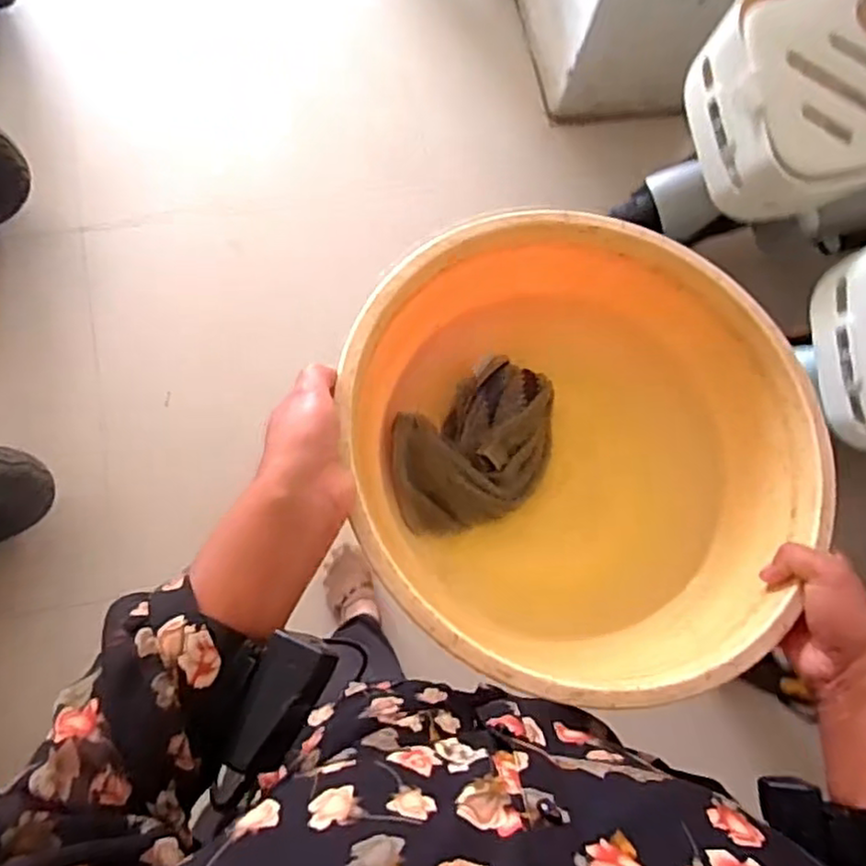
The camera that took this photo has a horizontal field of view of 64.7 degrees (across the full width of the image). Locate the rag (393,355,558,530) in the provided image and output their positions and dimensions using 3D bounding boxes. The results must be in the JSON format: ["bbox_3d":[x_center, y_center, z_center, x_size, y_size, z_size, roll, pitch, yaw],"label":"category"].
[{"bbox_3d":[0.038,0.011,0.575,0.160,0.028,0.111,-36,80,-9],"label":"rag"}]

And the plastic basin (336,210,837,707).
[{"bbox_3d":[0.116,0.005,0.537,0.343,0.156,0.361,0,76,-1],"label":"plastic basin"}]

